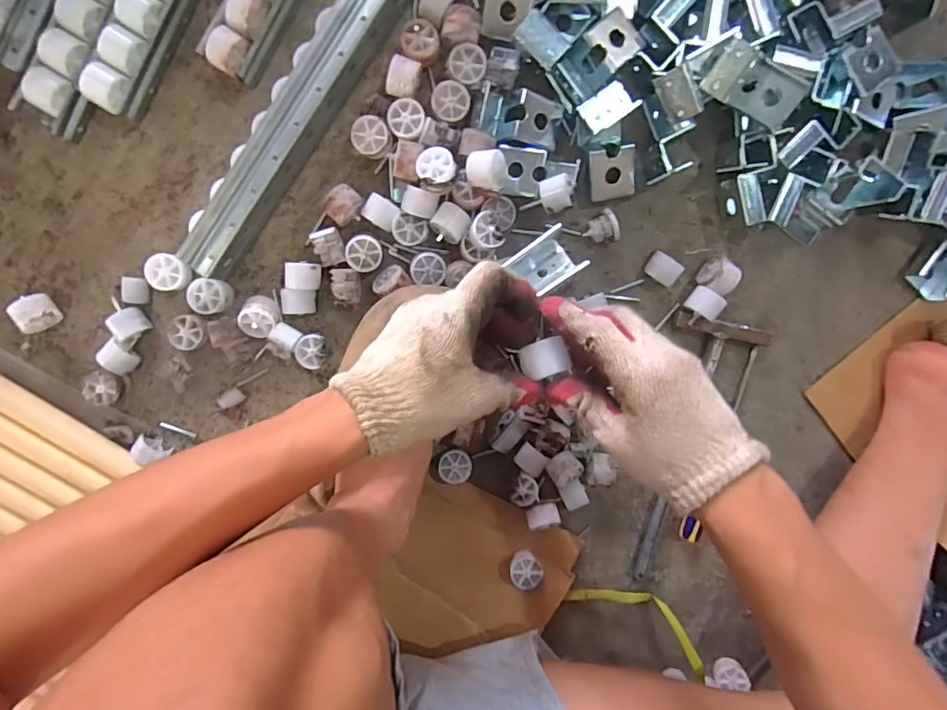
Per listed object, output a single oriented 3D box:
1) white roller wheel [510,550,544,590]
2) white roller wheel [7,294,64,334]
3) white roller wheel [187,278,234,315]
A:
[{"bbox_3d":[0.056,0.230,0.546,0.033,0.027,0.036,-1,98,-4],"label":"white roller wheel"},{"bbox_3d":[-0.425,-0.041,0.491,0.029,0.032,0.033,-20,99,-1],"label":"white roller wheel"},{"bbox_3d":[-0.259,-0.059,0.502,0.037,0.024,0.034,-1,98,-4],"label":"white roller wheel"}]

